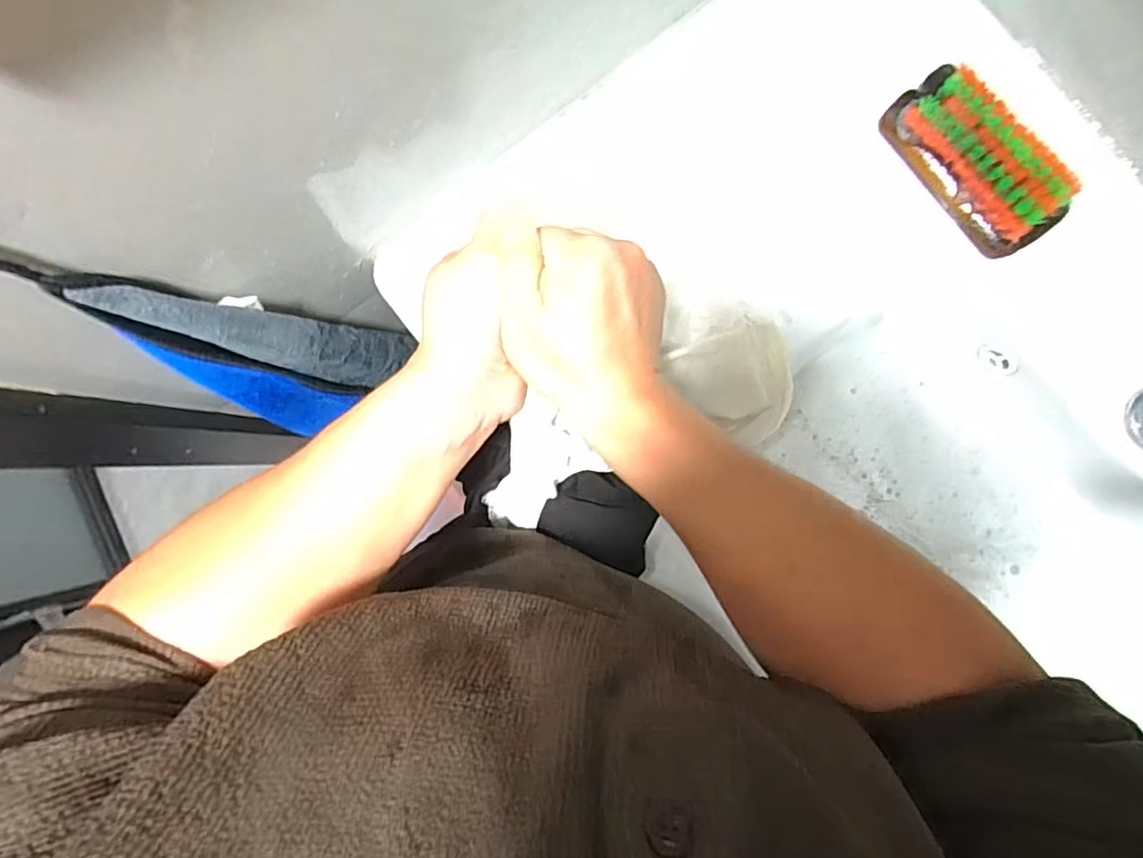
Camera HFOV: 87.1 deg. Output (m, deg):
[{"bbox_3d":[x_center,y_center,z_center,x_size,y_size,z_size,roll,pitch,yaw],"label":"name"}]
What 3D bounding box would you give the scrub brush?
[{"bbox_3d":[0.290,-0.191,0.432,0.057,0.040,0.140,-39,86,0],"label":"scrub brush"}]

